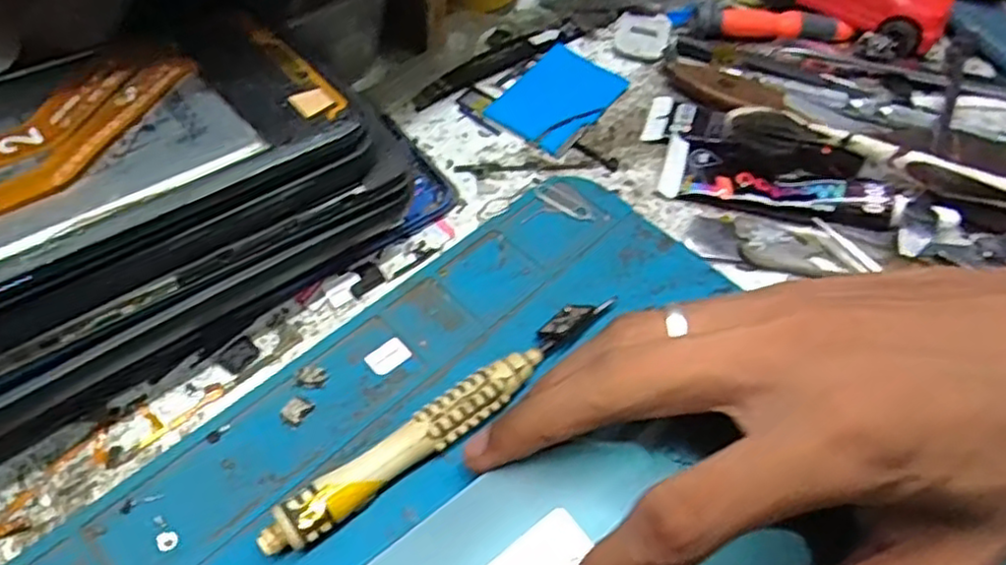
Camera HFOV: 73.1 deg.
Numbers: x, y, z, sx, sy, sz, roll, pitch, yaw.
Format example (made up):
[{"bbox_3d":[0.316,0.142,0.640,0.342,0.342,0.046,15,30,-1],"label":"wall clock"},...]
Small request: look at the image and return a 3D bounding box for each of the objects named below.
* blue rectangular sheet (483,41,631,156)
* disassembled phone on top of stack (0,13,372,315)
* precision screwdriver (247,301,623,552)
[{"bbox_3d":[0.024,-0.083,0.298,0.039,0.004,0.061,33,59,18],"label":"blue rectangular sheet"},{"bbox_3d":[-0.117,-0.030,0.171,0.150,0.010,0.075,-34,64,-29],"label":"disassembled phone on top of stack"},{"bbox_3d":[-0.014,0.040,0.201,0.120,0.013,0.011,-32,63,-24],"label":"precision screwdriver"}]

